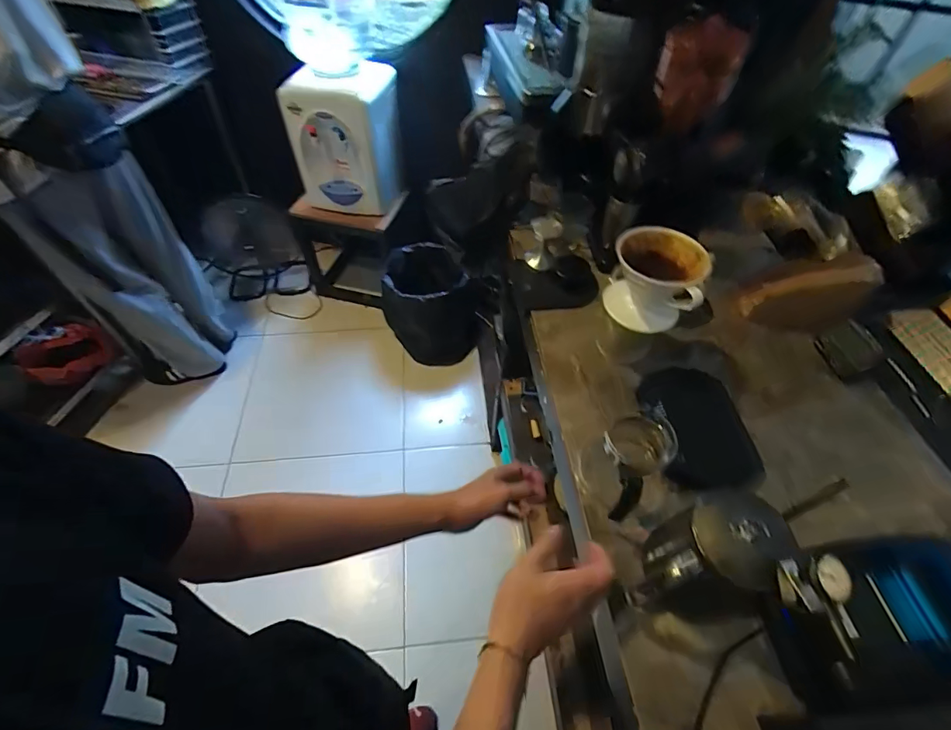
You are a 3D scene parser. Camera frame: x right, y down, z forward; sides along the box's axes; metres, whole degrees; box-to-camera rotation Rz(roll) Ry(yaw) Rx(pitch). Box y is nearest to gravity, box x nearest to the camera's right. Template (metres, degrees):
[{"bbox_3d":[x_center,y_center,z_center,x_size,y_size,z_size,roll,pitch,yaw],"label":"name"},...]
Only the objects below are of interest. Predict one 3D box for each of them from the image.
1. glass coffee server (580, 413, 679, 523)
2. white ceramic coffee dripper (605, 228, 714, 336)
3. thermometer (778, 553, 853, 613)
[{"bbox_3d":[0.170,0.120,0.528,0.087,0.094,0.113,36,59,23],"label":"glass coffee server"},{"bbox_3d":[0.238,-0.109,0.593,0.116,0.103,0.093,24,56,16],"label":"white ceramic coffee dripper"},{"bbox_3d":[0.272,0.176,0.355,0.029,0.048,0.036,-10,53,-9],"label":"thermometer"}]

